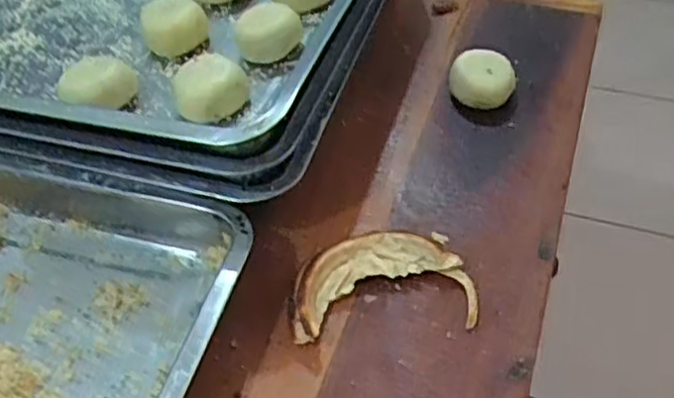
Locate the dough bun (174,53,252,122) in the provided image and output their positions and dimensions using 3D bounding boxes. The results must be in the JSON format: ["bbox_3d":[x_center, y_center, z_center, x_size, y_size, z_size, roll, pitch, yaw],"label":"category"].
[{"bbox_3d":[-0.089,-0.076,0.479,0.048,0.032,0.048,-2,49,2],"label":"dough bun"}]

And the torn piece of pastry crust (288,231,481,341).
[{"bbox_3d":[0.028,0.053,0.445,0.117,0.024,0.070,-8,49,-4],"label":"torn piece of pastry crust"}]

